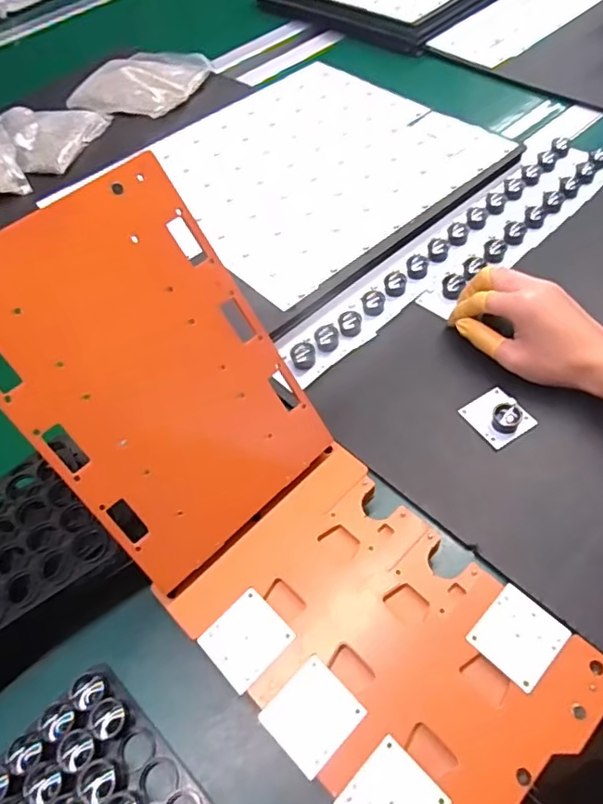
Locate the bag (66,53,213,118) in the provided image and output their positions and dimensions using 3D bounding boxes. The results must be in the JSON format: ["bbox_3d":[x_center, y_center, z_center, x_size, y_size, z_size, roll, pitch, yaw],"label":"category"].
[{"bbox_3d":[-0.246,-0.481,0.837,0.169,0.030,0.173,15,56,17],"label":"bag"}]

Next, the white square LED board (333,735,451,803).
[{"bbox_3d":[0.049,0.216,0.298,0.047,0.004,0.044,-39,59,-22],"label":"white square LED board"}]

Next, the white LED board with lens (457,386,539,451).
[{"bbox_3d":[0.163,0.008,0.456,0.043,0.016,0.048,-27,55,-14],"label":"white LED board with lens"}]

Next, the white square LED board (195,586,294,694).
[{"bbox_3d":[-0.035,0.150,0.353,0.047,0.004,0.045,-39,59,-22],"label":"white square LED board"}]

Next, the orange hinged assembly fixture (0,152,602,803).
[{"bbox_3d":[-0.024,0.065,0.348,0.157,0.105,0.414,-40,89,-22],"label":"orange hinged assembly fixture"}]

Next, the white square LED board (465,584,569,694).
[{"bbox_3d":[0.133,0.143,0.340,0.046,0.005,0.044,-40,59,-22],"label":"white square LED board"}]

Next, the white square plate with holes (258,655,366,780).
[{"bbox_3d":[0.007,0.183,0.326,0.048,0.004,0.045,-40,59,-22],"label":"white square plate with holes"}]

